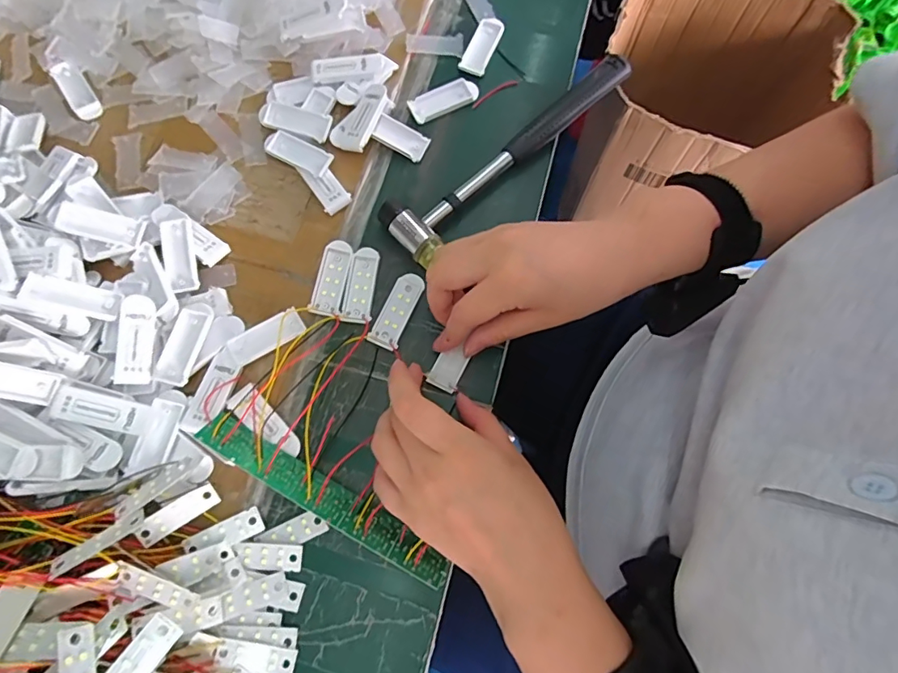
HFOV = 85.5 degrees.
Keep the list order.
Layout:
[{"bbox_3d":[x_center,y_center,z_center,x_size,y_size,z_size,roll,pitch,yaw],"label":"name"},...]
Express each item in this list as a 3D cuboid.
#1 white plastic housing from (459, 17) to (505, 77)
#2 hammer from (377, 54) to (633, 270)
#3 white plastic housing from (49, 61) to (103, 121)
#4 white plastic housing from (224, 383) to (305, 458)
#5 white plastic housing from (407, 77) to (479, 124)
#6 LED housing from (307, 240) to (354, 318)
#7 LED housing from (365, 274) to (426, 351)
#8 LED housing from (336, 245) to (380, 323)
[{"bbox_3d":[0.028,-0.244,0.406,0.022,0.004,0.057,22,76,4],"label":"white plastic housing"},{"bbox_3d":[0.046,-0.148,0.375,0.049,0.023,0.233,43,78,9],"label":"hammer"},{"bbox_3d":[-0.299,-0.198,0.389,0.021,0.004,0.059,-34,79,-10],"label":"white plastic housing"},{"bbox_3d":[-0.121,0.057,0.320,0.056,0.010,0.020,42,78,8],"label":"white plastic housing"},{"bbox_3d":[-0.004,-0.192,0.392,0.057,0.008,0.020,-27,78,-8],"label":"white plastic housing"},{"bbox_3d":[-0.085,-0.042,0.352,0.021,0.006,0.056,10,75,1],"label":"LED housing"},{"bbox_3d":[-0.036,-0.019,0.345,0.021,0.010,0.056,24,76,4],"label":"LED housing"},{"bbox_3d":[-0.064,-0.038,0.351,0.020,0.004,0.056,6,75,0],"label":"LED housing"}]

